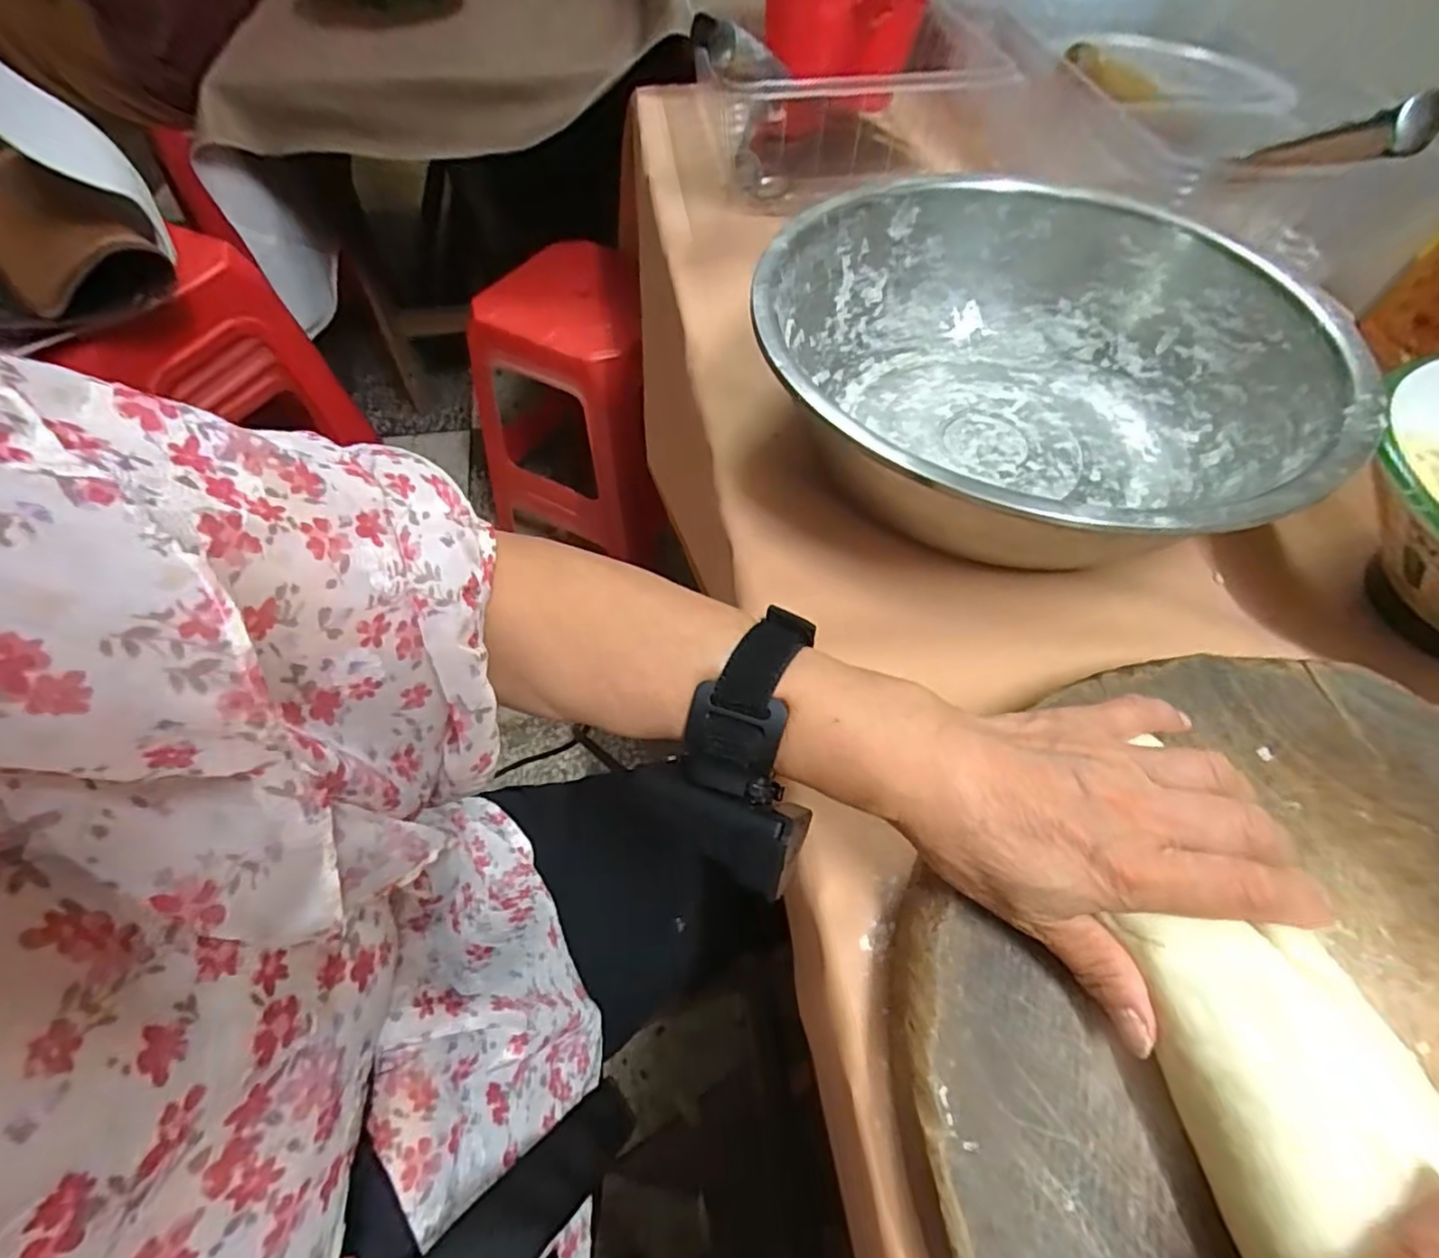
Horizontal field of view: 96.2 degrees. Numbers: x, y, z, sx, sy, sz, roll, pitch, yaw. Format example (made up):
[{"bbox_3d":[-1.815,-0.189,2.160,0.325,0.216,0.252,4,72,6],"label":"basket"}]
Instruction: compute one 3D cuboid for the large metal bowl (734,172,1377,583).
[{"bbox_3d":[0.191,-0.161,0.419,0.322,0.103,0.326,1,56,-2],"label":"large metal bowl"}]

